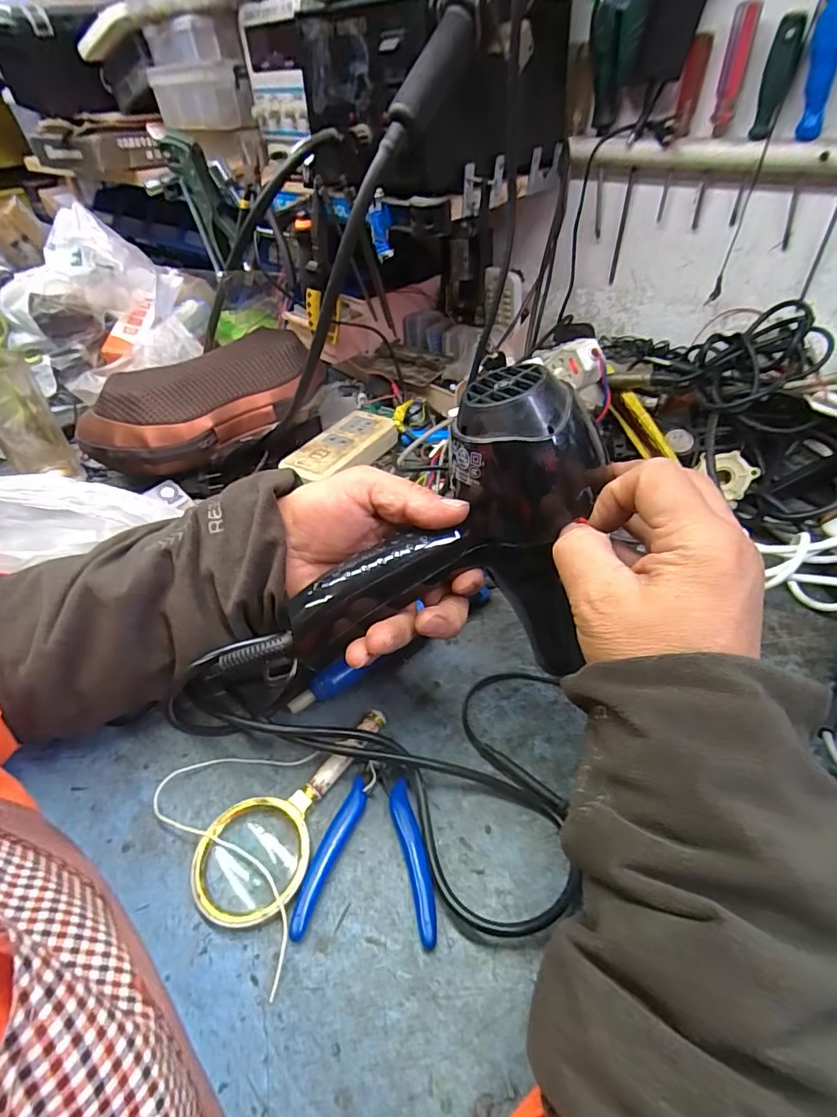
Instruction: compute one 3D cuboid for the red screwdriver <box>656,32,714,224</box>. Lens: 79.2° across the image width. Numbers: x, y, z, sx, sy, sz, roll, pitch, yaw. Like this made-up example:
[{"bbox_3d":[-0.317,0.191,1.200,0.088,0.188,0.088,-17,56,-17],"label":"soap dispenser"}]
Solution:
[{"bbox_3d":[0.269,-0.436,0.523,0.020,0.147,0.021,18,55,18],"label":"red screwdriver"}]

